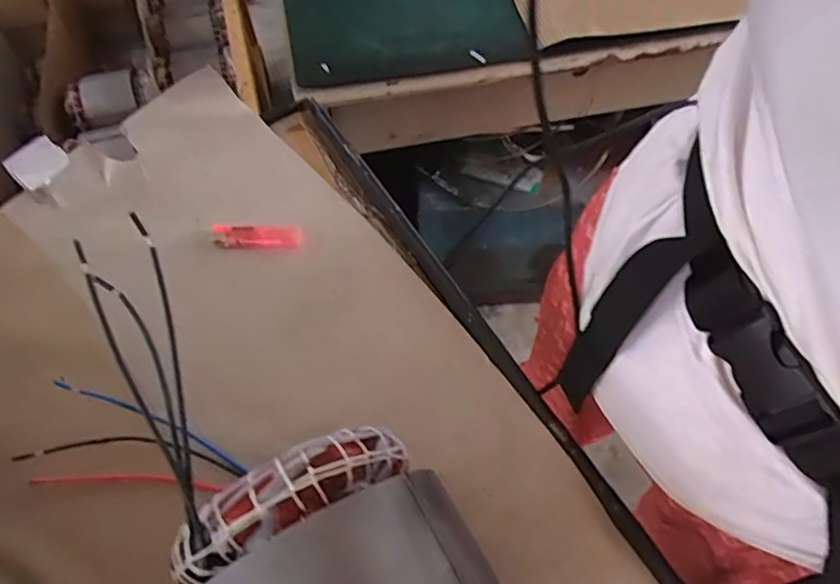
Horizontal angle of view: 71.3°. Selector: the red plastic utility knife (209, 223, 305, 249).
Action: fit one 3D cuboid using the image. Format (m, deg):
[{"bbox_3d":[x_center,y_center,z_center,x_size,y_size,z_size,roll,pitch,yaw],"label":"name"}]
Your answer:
[{"bbox_3d":[-0.145,-0.050,0.522,0.077,0.008,0.020,-1,61,-1],"label":"red plastic utility knife"}]

